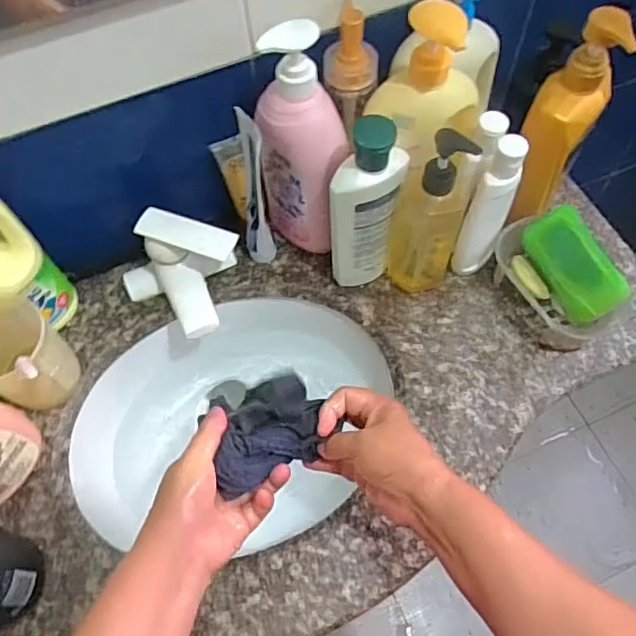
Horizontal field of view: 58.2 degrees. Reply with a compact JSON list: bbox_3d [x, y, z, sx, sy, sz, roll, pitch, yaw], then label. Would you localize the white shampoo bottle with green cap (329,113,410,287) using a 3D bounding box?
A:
[{"bbox_3d":[0.049,-0.106,0.581,0.073,0.220,0.040,-12,60,-3],"label":"white shampoo bottle with green cap"}]

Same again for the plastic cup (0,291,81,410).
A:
[{"bbox_3d":[-0.292,0.046,0.580,0.102,0.121,0.085,29,68,16],"label":"plastic cup"}]

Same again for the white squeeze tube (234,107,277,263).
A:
[{"bbox_3d":[-0.072,-0.142,0.626,0.032,0.201,0.065,-3,63,1],"label":"white squeeze tube"}]

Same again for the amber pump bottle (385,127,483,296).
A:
[{"bbox_3d":[0.114,-0.098,0.583,0.072,0.219,0.045,15,65,10],"label":"amber pump bottle"}]

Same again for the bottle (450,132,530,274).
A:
[{"bbox_3d":[0.183,-0.112,0.605,0.035,0.193,0.062,29,68,16],"label":"bottle"}]

